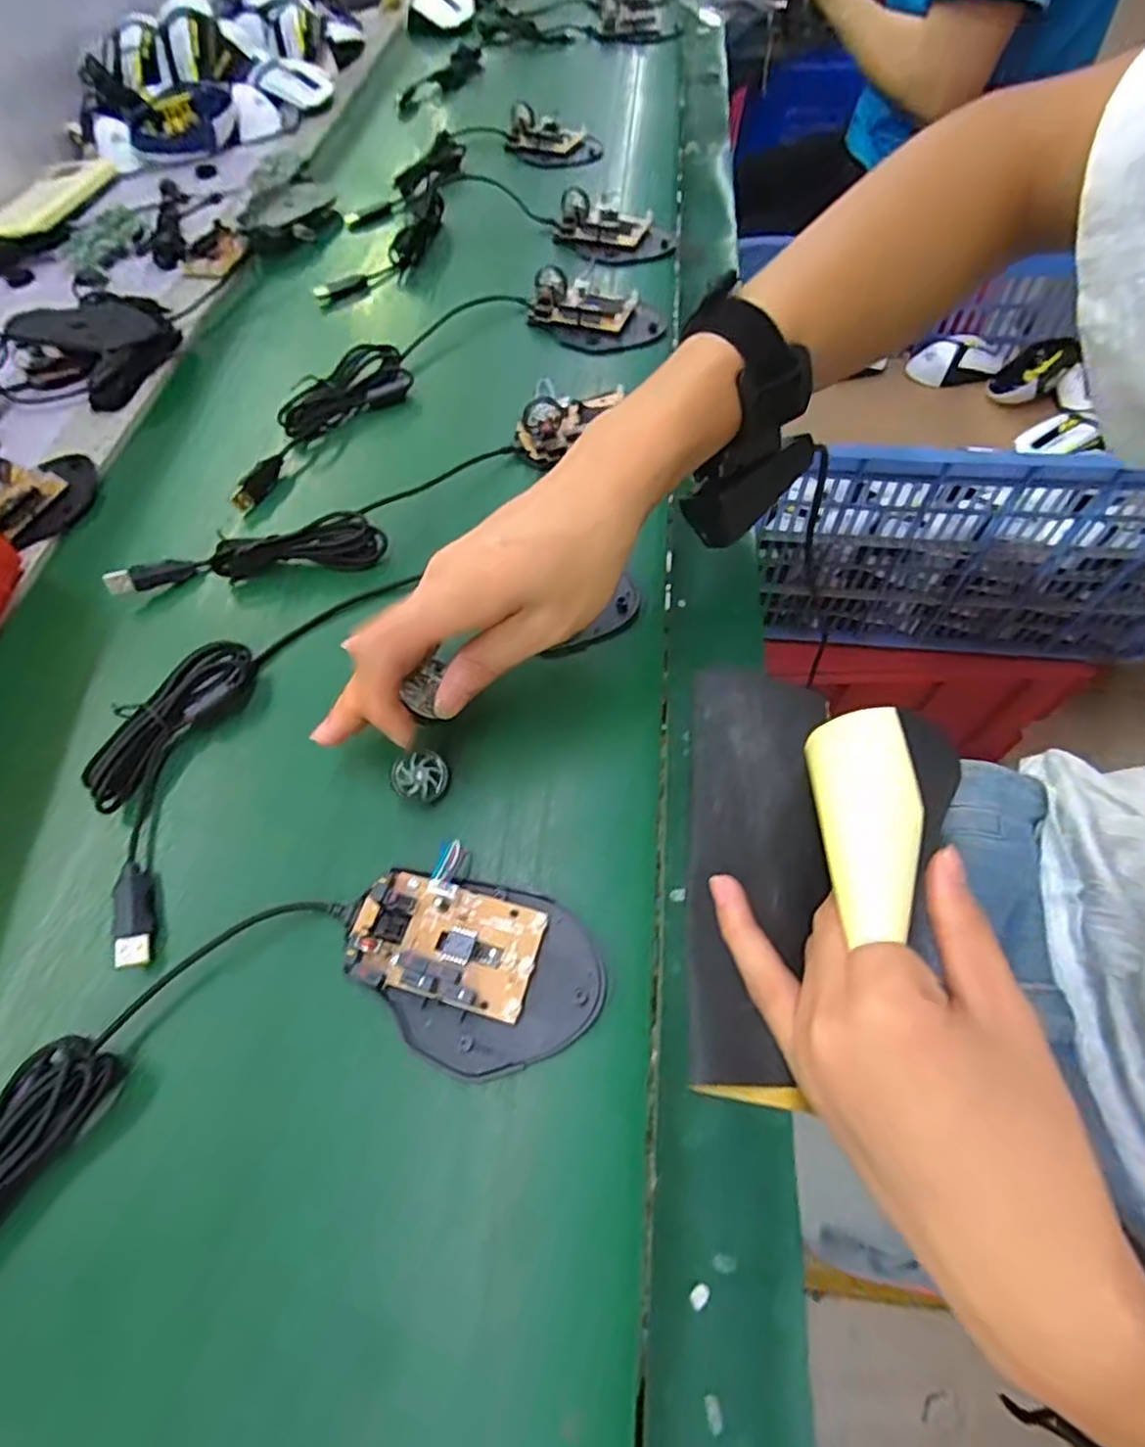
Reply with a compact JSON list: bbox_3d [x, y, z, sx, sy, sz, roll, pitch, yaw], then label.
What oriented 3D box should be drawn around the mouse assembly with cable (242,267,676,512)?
[{"bbox_3d":[-0.107,-0.284,0.490,0.337,0.031,0.158,-25,60,-13],"label":"mouse assembly with cable"}]

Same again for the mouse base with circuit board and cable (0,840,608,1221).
[{"bbox_3d":[-0.147,0.135,0.252,0.320,0.021,0.098,-22,62,-9],"label":"mouse base with circuit board and cable"}]

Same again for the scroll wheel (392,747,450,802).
[{"bbox_3d":[-0.072,0.025,0.307,0.025,0.009,0.023,-1,58,2],"label":"scroll wheel"}]

